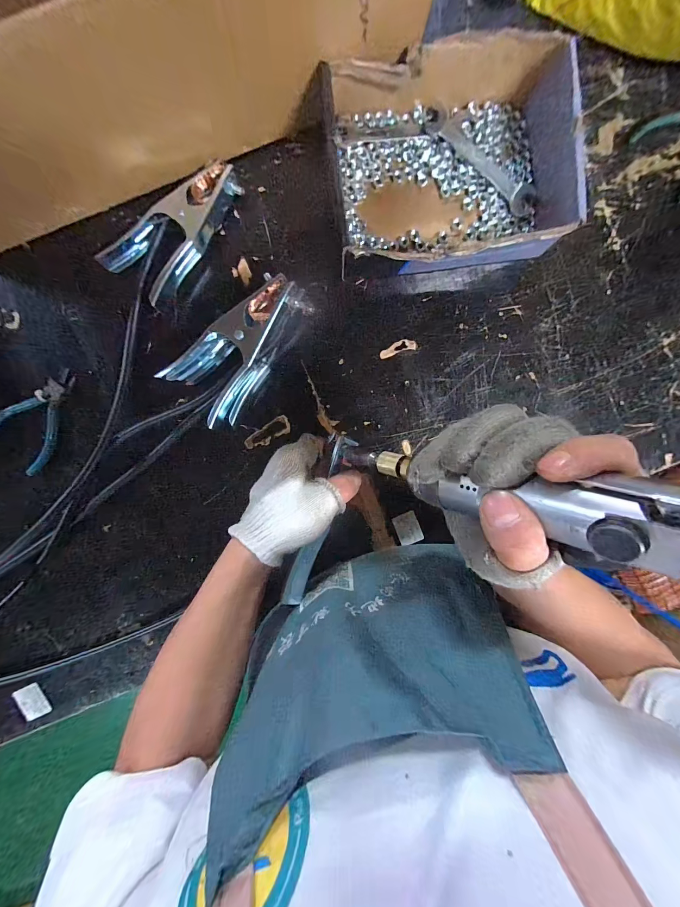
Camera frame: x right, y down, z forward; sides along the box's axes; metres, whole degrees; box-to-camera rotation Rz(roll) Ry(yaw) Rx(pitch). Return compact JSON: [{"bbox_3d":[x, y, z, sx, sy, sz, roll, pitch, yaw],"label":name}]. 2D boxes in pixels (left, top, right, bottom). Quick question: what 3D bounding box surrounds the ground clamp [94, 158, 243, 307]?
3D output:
[{"bbox_3d":[-0.170,-0.239,0.329,0.078,0.034,0.162,39,92,-6],"label":"ground clamp"}]

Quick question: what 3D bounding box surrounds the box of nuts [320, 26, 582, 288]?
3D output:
[{"bbox_3d":[0.113,-0.300,0.328,0.249,0.062,0.196,-11,96,-3],"label":"box of nuts"}]

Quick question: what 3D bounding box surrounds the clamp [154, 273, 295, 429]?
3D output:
[{"bbox_3d":[-0.103,-0.104,0.337,0.165,0.051,0.088,-40,97,1],"label":"clamp"}]

